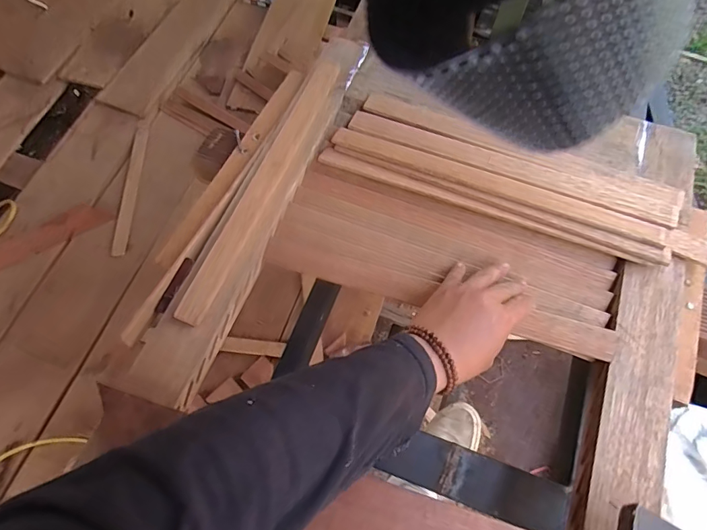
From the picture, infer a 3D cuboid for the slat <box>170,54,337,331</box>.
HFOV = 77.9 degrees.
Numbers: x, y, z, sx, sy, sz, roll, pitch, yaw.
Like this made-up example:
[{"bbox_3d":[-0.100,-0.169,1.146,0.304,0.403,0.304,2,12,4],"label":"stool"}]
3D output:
[{"bbox_3d":[-0.101,-0.106,0.524,0.033,0.006,0.383,19,68,10],"label":"slat"}]

